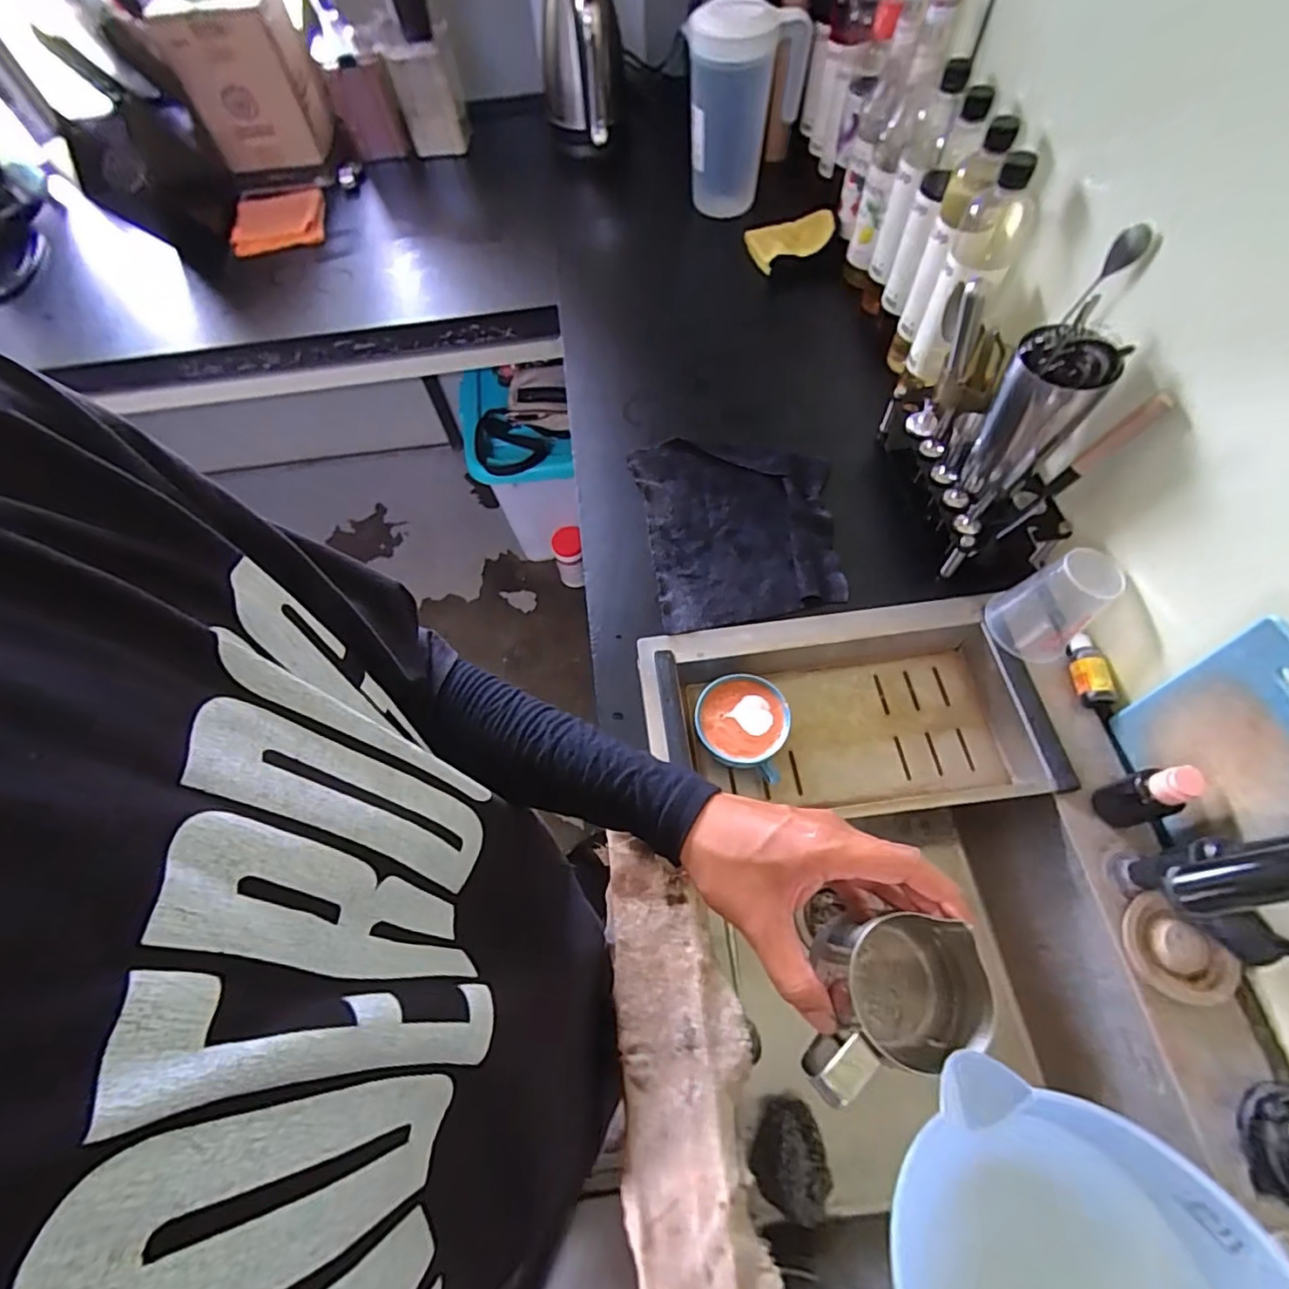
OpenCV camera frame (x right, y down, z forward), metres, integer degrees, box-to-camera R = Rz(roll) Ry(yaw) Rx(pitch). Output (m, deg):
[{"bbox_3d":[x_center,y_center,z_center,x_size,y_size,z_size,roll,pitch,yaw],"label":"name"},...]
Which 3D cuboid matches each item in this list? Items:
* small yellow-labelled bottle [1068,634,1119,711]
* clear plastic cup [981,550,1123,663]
[{"bbox_3d":[0.452,0.027,0.606,0.031,0.036,0.071,1,64,3],"label":"small yellow-labelled bottle"},{"bbox_3d":[0.409,-0.039,0.603,0.076,0.110,0.079,-1,63,2],"label":"clear plastic cup"}]

